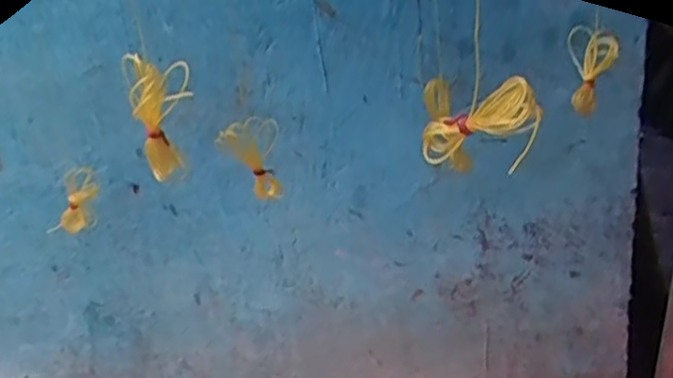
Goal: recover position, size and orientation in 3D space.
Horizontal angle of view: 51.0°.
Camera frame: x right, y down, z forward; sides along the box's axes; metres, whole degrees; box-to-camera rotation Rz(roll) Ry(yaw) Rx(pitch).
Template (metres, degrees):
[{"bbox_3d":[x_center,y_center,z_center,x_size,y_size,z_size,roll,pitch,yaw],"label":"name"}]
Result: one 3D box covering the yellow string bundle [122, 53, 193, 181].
[{"bbox_3d":[-0.106,-0.040,0.433,0.035,0.104,0.021,-7,48,-13],"label":"yellow string bundle"}]

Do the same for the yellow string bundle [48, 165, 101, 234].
[{"bbox_3d":[-0.249,0.014,0.686,0.041,0.104,0.017,-17,61,-36],"label":"yellow string bundle"}]

